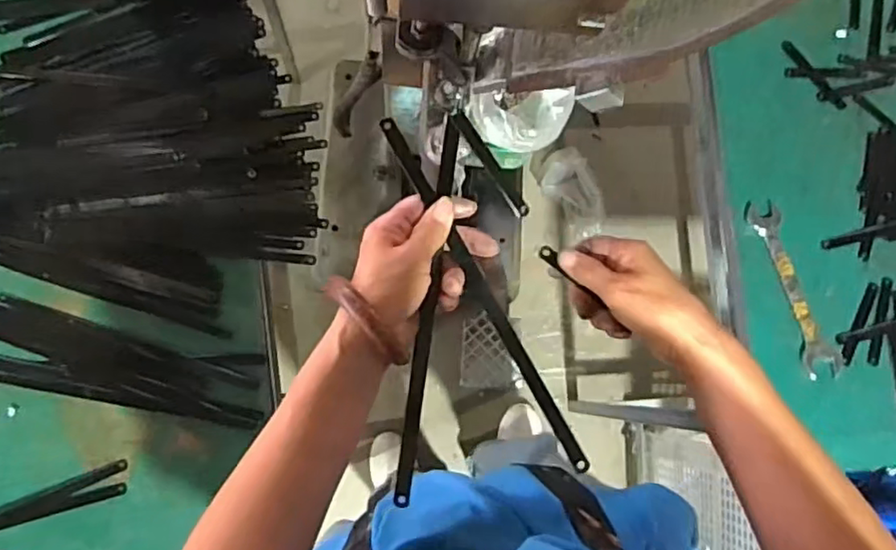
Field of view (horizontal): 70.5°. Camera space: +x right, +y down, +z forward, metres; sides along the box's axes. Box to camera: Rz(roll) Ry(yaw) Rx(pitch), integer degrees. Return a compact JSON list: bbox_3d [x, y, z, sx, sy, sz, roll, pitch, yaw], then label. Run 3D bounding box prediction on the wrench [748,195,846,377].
[{"bbox_3d":[0.387,0.015,0.707,0.040,0.012,0.200,-16,82,-8],"label":"wrench"}]

